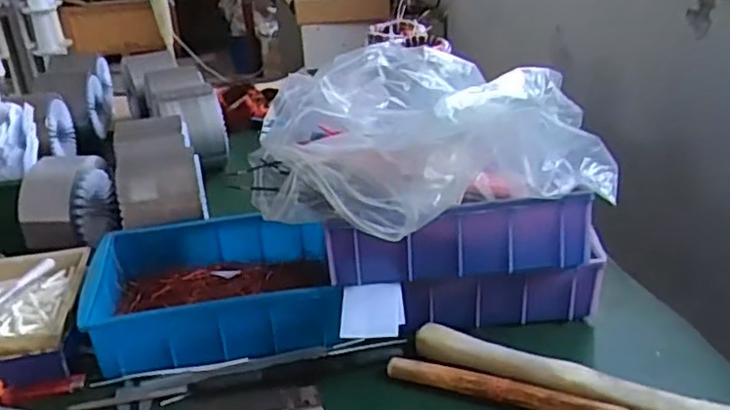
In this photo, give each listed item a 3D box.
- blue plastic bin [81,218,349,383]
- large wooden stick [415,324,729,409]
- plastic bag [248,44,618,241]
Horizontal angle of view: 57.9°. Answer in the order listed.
[{"bbox_3d":[-0.183,0.097,0.801,0.268,0.075,0.211,-7,26,-8],"label":"blue plastic bin"},{"bbox_3d":[0.205,0.171,0.664,0.327,0.026,0.044,11,29,27],"label":"large wooden stick"},{"bbox_3d":[0.095,-0.062,0.628,0.355,0.149,0.147,-13,28,-21],"label":"plastic bag"}]

